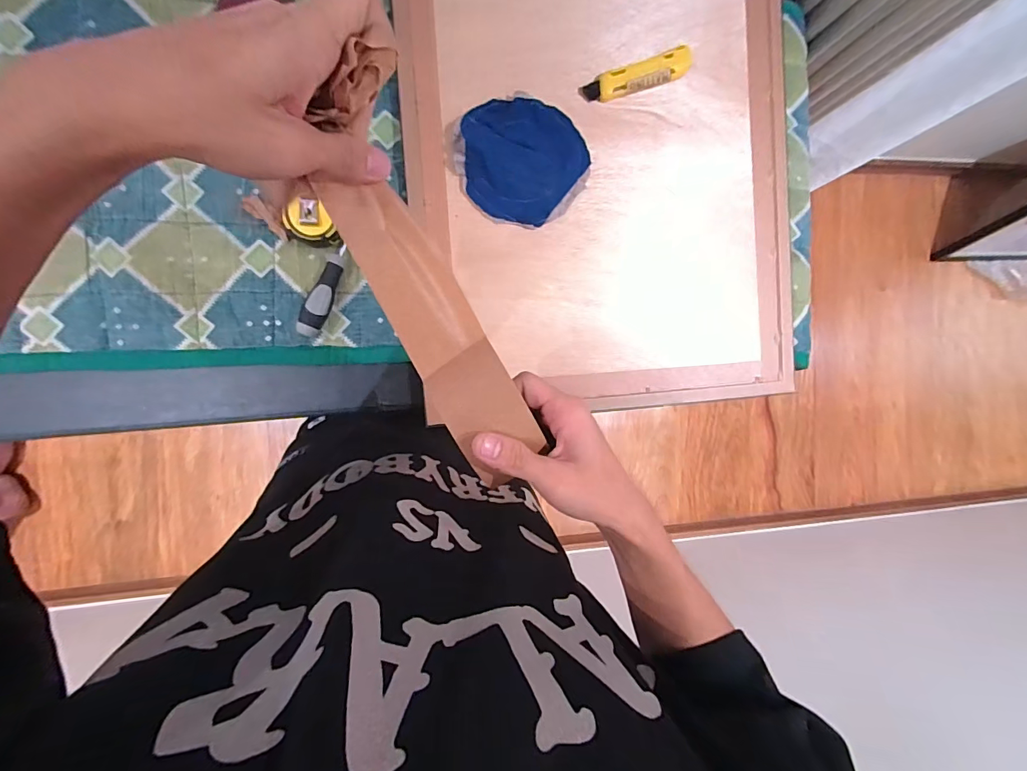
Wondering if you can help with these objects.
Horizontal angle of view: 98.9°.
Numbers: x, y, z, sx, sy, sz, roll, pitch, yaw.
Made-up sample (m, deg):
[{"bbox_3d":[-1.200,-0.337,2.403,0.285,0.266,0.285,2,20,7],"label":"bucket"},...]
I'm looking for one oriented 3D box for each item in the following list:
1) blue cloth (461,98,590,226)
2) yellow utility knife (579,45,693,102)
[{"bbox_3d":[0.016,-0.271,0.535,0.146,0.019,0.136,-2,94,-9],"label":"blue cloth"},{"bbox_3d":[0.158,-0.388,0.553,0.148,0.020,0.035,-22,96,-7],"label":"yellow utility knife"}]

